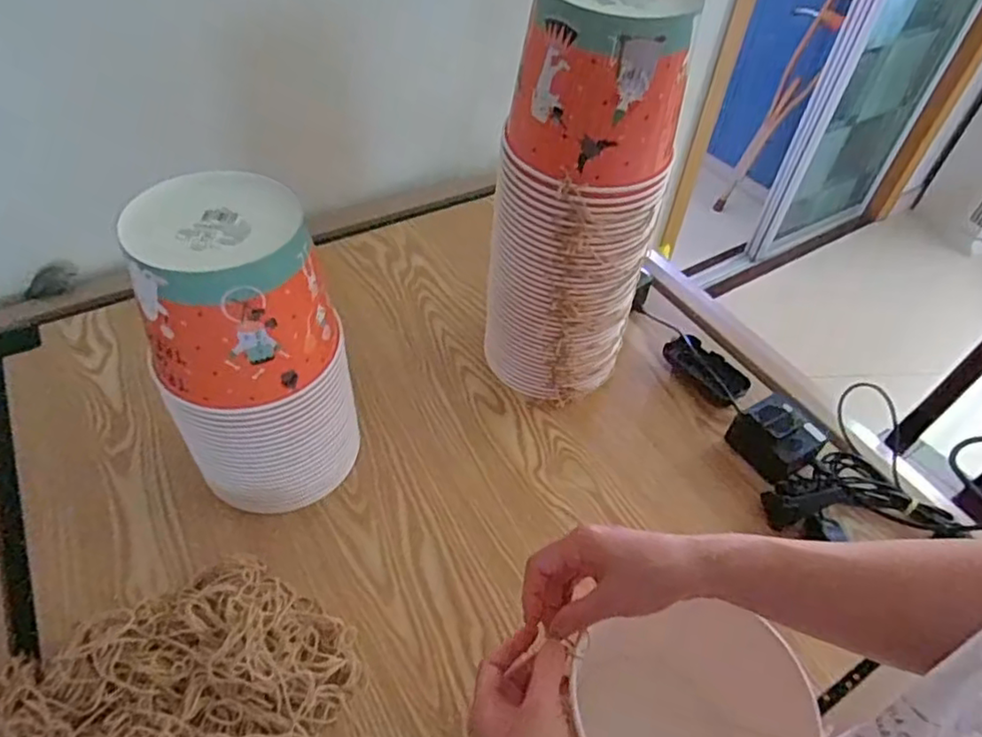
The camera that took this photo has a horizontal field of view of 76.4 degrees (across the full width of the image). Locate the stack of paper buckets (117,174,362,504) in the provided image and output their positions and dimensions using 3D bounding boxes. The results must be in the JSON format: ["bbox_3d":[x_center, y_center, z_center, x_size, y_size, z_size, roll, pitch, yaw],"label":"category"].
[{"bbox_3d":[-0.212,-0.006,0.561,0.145,0.295,0.132,-17,52,-18],"label":"stack of paper buckets"}]

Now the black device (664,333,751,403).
[{"bbox_3d":[0.266,0.001,0.775,0.053,0.034,0.108,-34,59,-29],"label":"black device"}]

